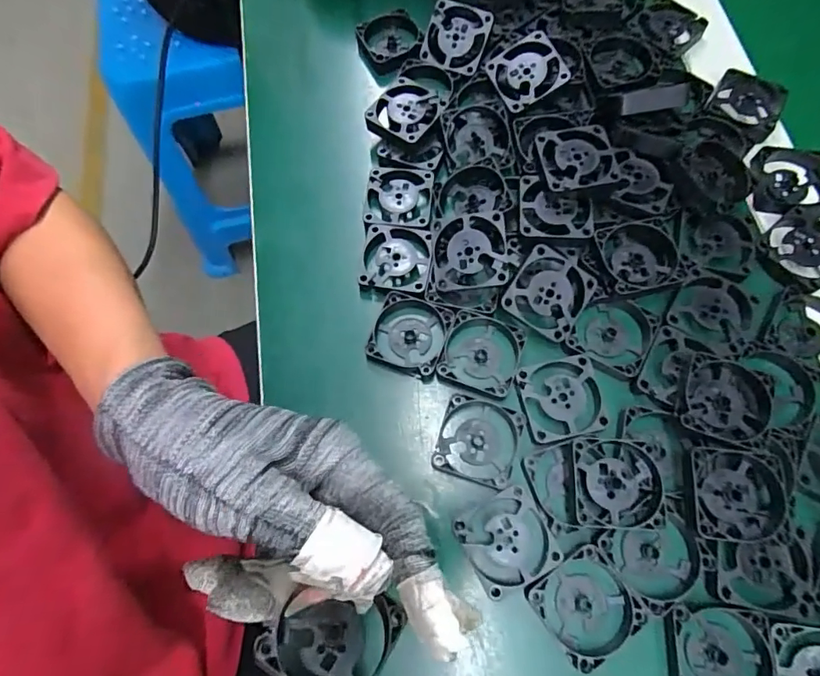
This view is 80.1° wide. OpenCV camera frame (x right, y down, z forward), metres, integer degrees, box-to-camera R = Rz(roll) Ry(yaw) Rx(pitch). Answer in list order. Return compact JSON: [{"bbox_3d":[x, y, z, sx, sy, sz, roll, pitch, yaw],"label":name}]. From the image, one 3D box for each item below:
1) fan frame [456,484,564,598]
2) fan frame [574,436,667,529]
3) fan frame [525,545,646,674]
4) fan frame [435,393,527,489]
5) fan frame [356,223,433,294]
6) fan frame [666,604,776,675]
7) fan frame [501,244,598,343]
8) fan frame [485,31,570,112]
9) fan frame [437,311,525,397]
[{"bbox_3d":[0.046,0.097,0.232,0.038,0.009,0.039,-28,72,-7],"label":"fan frame"},{"bbox_3d":[0.099,0.069,0.231,0.040,0.011,0.041,1,71,3],"label":"fan frame"},{"bbox_3d":[0.081,0.123,0.224,0.039,0.013,0.044,-35,73,-9],"label":"fan frame"},{"bbox_3d":[0.035,0.053,0.251,0.039,0.011,0.040,17,72,8],"label":"fan frame"},{"bbox_3d":[-0.008,-0.045,0.286,0.040,0.010,0.039,9,71,5],"label":"fan frame"},{"bbox_3d":[0.134,0.140,0.213,0.040,0.011,0.040,2,71,3],"label":"fan frame"},{"bbox_3d":[0.075,-0.025,0.261,0.040,0.006,0.041,32,92,-4],"label":"fan frame"},{"bbox_3d":[0.072,-0.163,0.299,0.039,0.006,0.039,-30,80,11],"label":"fan frame"},{"bbox_3d":[0.039,0.009,0.266,0.039,0.012,0.040,19,73,9],"label":"fan frame"}]

